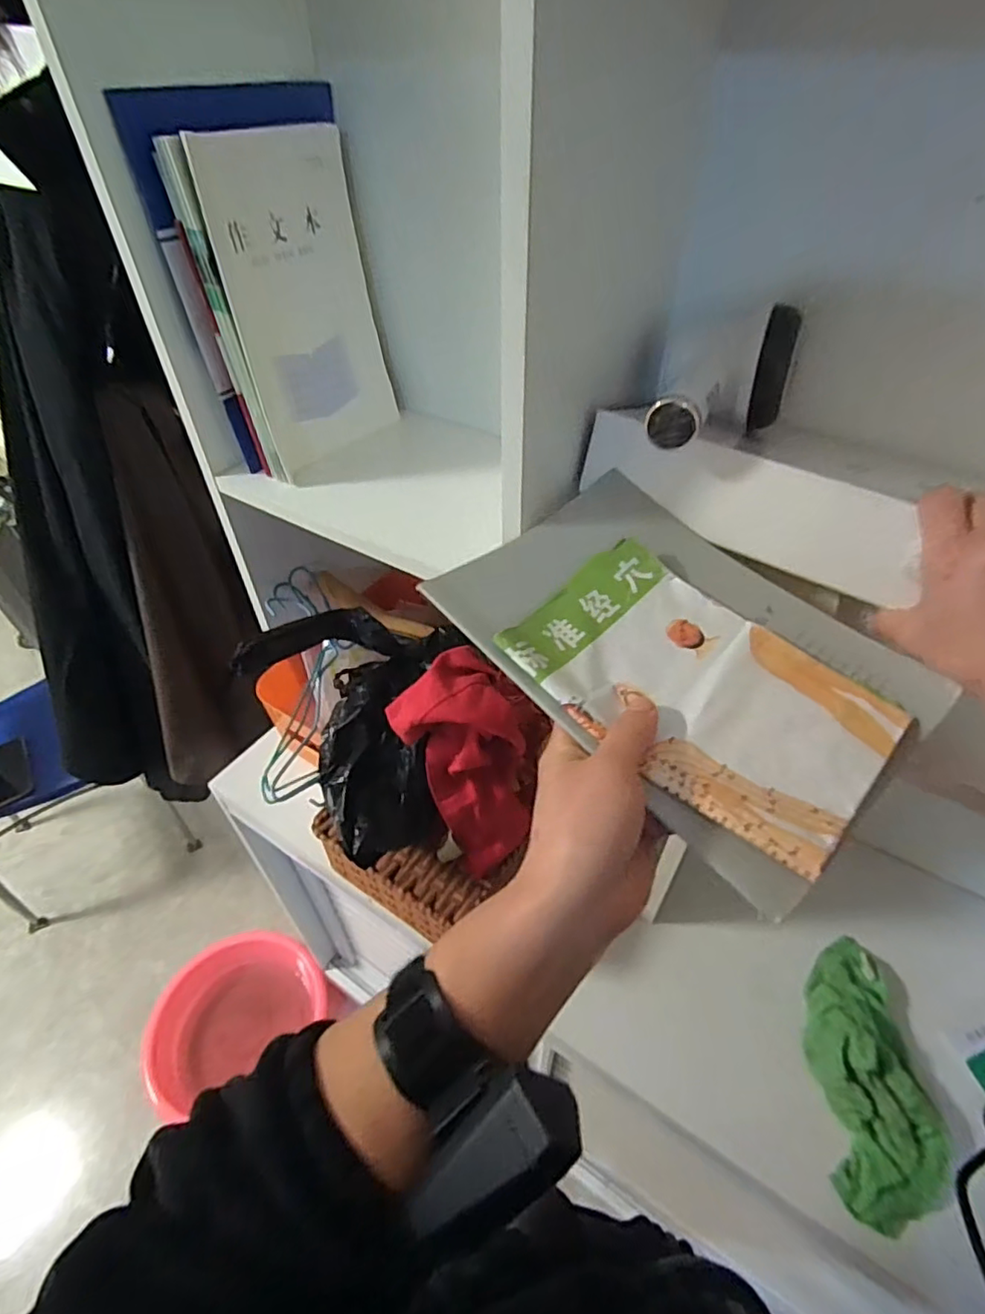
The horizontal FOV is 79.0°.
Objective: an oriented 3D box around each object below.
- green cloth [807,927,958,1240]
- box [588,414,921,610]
[{"bbox_3d":[0.344,0.372,0.548,0.102,0.040,0.223,2,45,3],"label":"green cloth"},{"bbox_3d":[0.160,-0.104,0.389,0.217,0.061,0.020,32,53,22],"label":"box"}]

